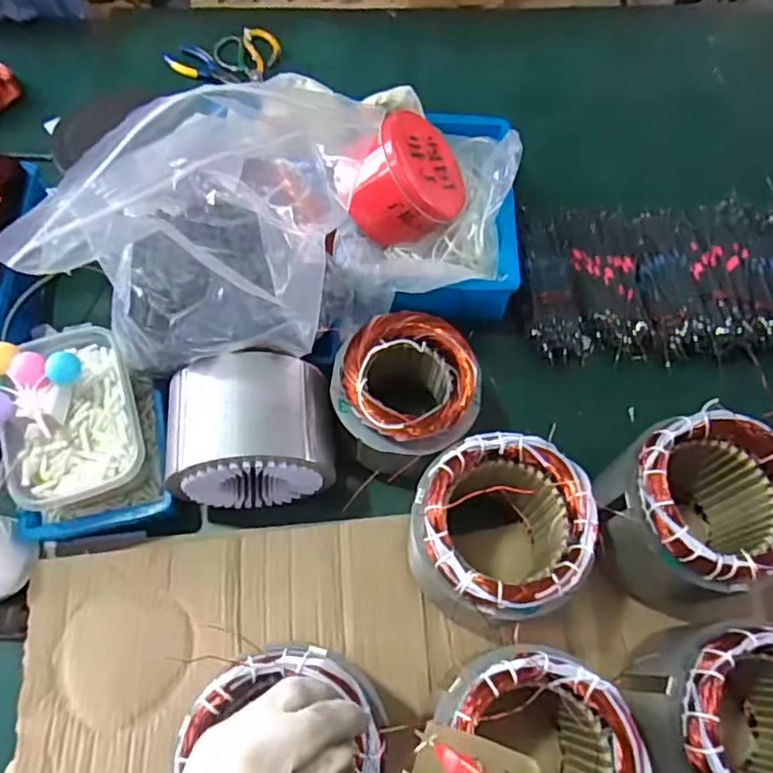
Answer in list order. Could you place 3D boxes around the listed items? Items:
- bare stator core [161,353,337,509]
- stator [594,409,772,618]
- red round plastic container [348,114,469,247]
[{"bbox_3d":[-0.128,0.050,0.590,0.149,0.148,0.113,-3,64,-3],"label":"bare stator core"},{"bbox_3d":[0.282,0.119,0.563,0.131,0.155,0.139,0,64,-1],"label":"stator"},{"bbox_3d":[0.023,-0.244,0.701,0.130,0.078,0.142,16,66,-41],"label":"red round plastic container"}]

